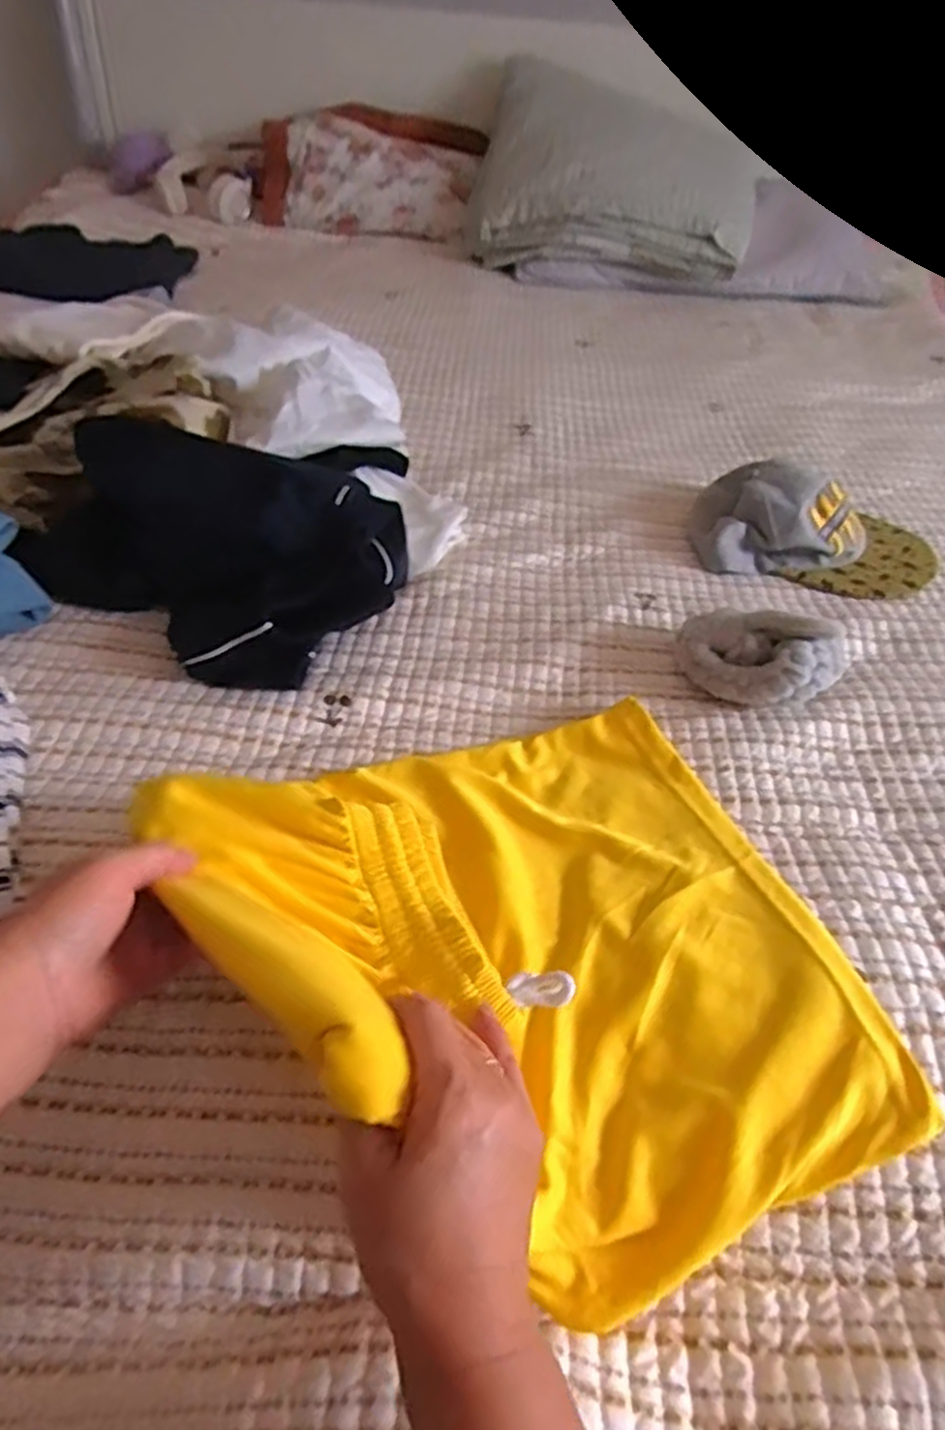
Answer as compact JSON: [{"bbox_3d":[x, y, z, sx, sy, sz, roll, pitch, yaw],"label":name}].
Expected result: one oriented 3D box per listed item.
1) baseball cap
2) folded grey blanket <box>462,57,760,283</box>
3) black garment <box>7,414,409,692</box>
[{"bbox_3d":[0.359,-0.200,0.810,0.241,0.066,0.162,13,45,9],"label":"baseball cap"},{"bbox_3d":[0.264,-1.041,1.494,0.505,0.255,0.377,-1,44,-6],"label":"folded grey blanket"},{"bbox_3d":[-0.184,-0.191,0.720,0.300,0.109,0.346,24,47,19],"label":"black garment"}]

